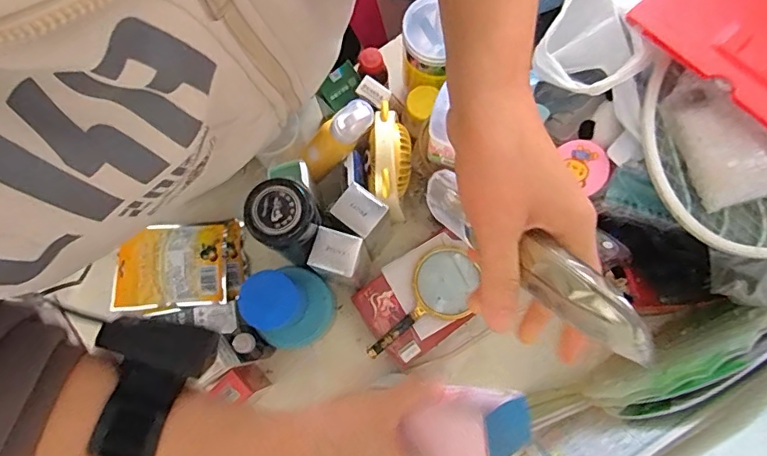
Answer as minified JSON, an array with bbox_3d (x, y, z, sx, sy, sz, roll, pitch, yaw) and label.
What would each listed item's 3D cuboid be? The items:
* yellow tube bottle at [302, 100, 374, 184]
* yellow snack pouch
[{"bbox_3d":[-0.053,-0.103,0.556,0.034,0.123,0.037,-18,73,-44],"label":"yellow tube bottle"},{"bbox_3d":[-0.279,0.054,0.647,0.178,0.028,0.110,-7,77,0],"label":"yellow snack pouch"}]

